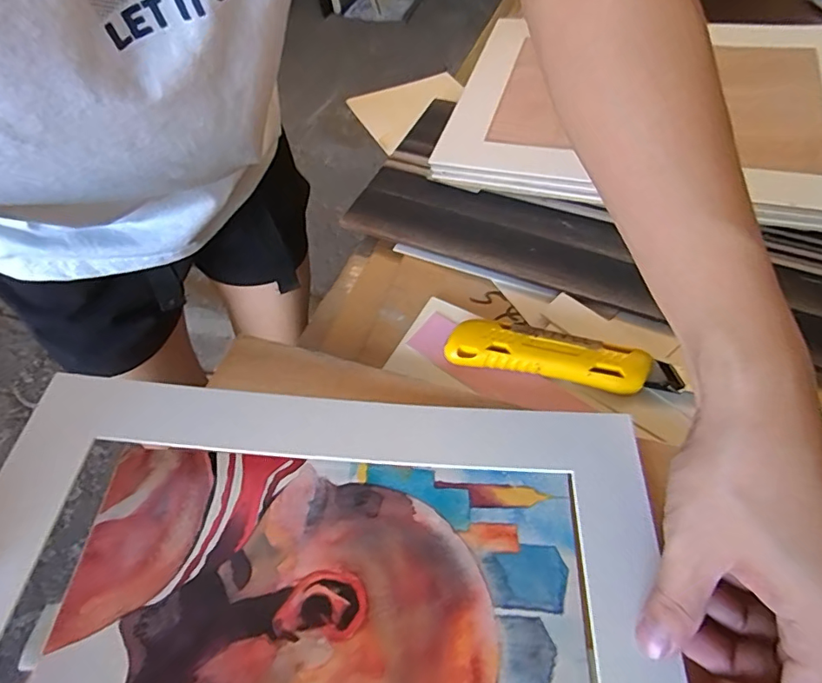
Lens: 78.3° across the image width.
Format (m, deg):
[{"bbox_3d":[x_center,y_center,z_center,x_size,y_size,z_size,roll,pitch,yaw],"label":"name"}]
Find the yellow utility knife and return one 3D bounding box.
[{"bbox_3d":[0.093,0.009,0.326,0.140,0.011,0.032,10,77,8],"label":"yellow utility knife"}]

